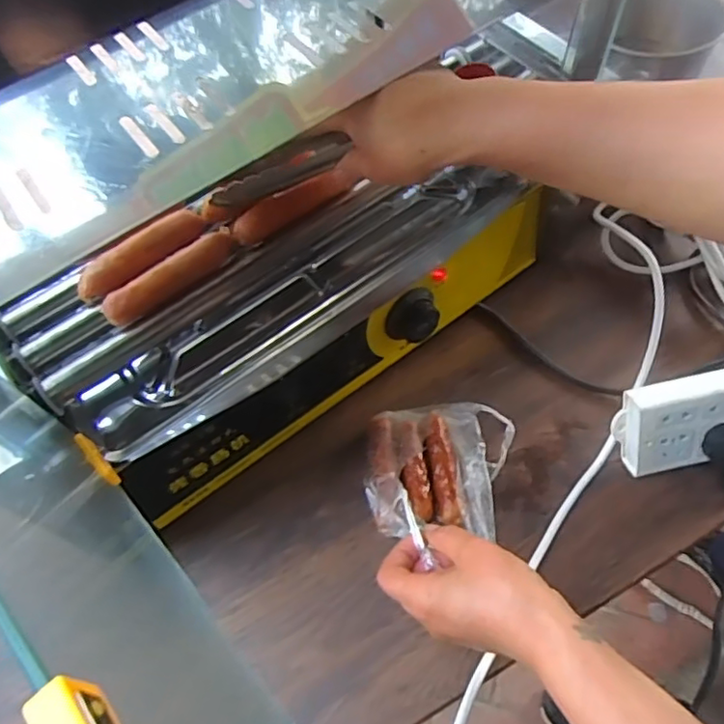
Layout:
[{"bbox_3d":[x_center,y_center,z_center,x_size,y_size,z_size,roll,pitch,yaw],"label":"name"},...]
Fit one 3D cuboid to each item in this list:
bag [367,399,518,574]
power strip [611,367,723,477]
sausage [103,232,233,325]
[{"bbox_3d":[0.069,0.086,0.528,0.127,0.093,0.127,5,63,5],"label":"bag"},{"bbox_3d":[0.325,0.042,0.532,0.192,0.083,0.031,-14,21,3],"label":"power strip"},{"bbox_3d":[-0.143,-0.063,0.453,0.106,0.019,0.017,-34,66,-14],"label":"sausage"}]

